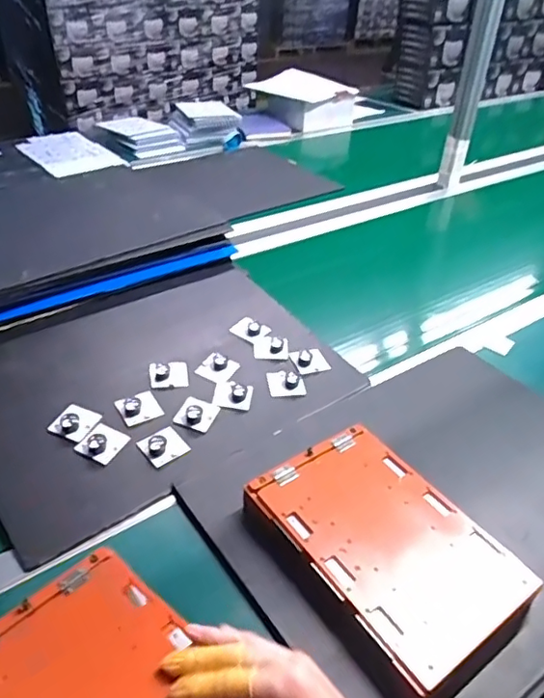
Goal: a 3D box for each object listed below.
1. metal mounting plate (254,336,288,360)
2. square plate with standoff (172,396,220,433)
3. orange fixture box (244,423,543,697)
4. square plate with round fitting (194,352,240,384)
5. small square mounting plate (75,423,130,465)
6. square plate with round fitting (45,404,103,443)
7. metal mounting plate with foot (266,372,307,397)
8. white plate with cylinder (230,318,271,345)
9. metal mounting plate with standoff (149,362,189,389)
[{"bbox_3d":[-0.001,-0.001,0.845,0.051,0.017,0.035,1,37,-4],"label":"metal mounting plate"},{"bbox_3d":[-0.098,0.082,0.736,0.047,0.020,0.047,15,39,14],"label":"square plate with standoff"},{"bbox_3d":[0.113,0.194,0.579,0.165,0.036,0.250,-23,46,-30],"label":"orange fixture box"},{"bbox_3d":[-0.076,0.023,0.806,0.046,0.011,0.050,23,41,24],"label":"square plate with round fitting"},{"bbox_3d":[-0.202,0.111,0.680,0.045,0.012,0.050,21,40,21],"label":"small square mounting plate"},{"bbox_3d":[-0.243,0.089,0.701,0.046,0.010,0.049,17,40,16],"label":"square plate with round fitting"},{"bbox_3d":[0.020,0.049,0.798,0.051,0.015,0.040,-7,39,-13],"label":"metal mounting plate with foot"},{"bbox_3d":[-0.034,-0.031,0.876,0.050,0.011,0.046,27,43,28],"label":"white plate with cylinder"},{"bbox_3d":[-0.141,0.035,0.782,0.051,0.012,0.044,-2,38,-8],"label":"metal mounting plate with standoff"}]

